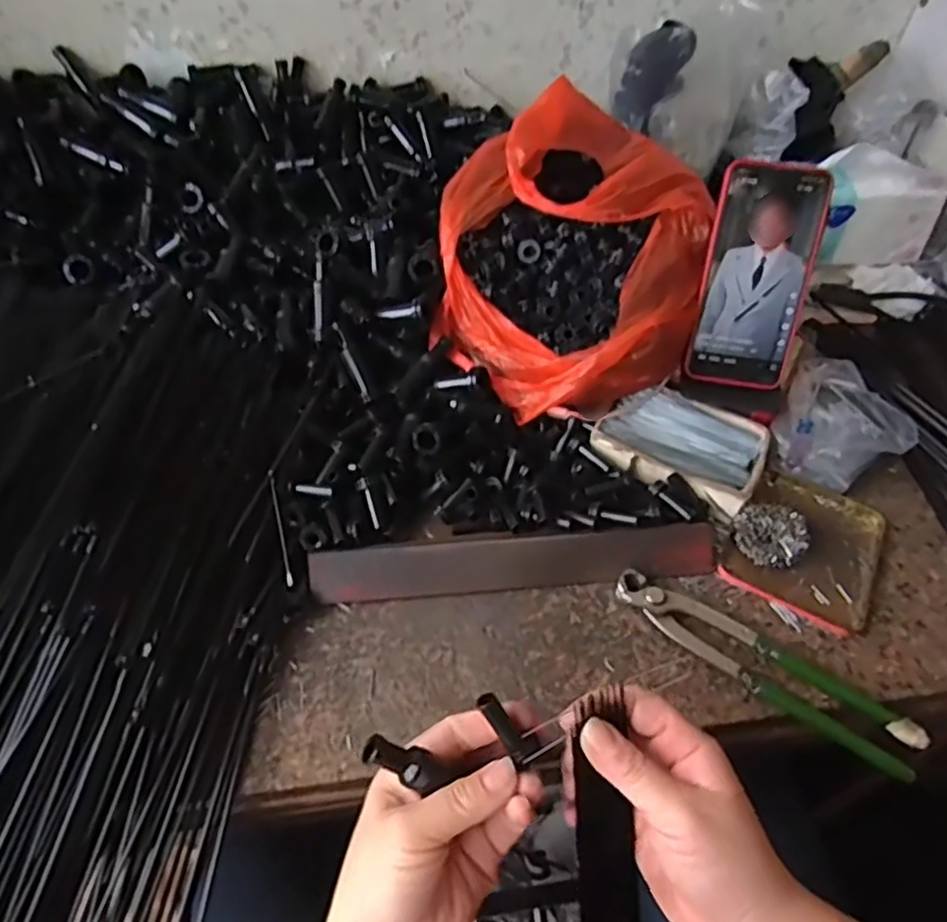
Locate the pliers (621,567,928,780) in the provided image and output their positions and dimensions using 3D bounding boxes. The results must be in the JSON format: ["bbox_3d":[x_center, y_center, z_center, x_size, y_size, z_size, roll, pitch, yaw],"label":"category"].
[{"bbox_3d":[0.185,0.131,0.430,0.198,0.019,0.041,29,55,20],"label":"pliers"}]

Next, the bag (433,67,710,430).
[{"bbox_3d":[0.076,-0.166,0.543,0.210,0.147,0.252,11,50,7],"label":"bag"}]

